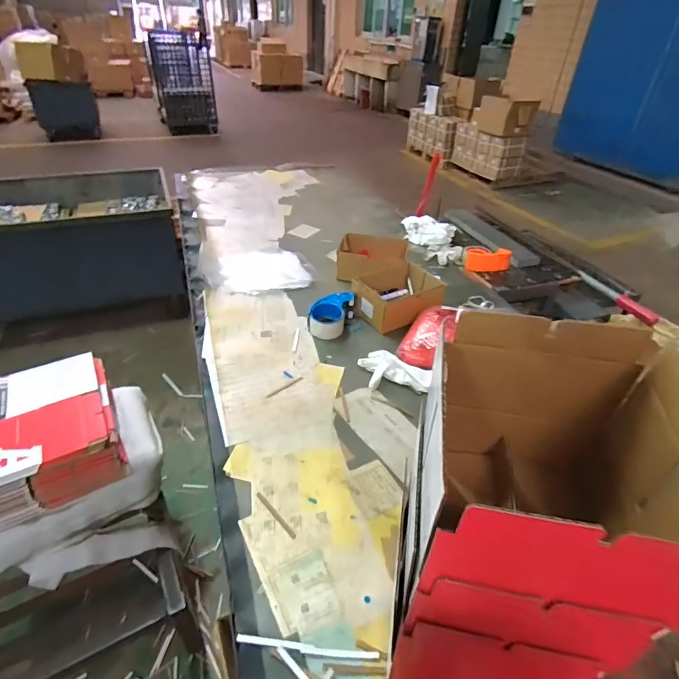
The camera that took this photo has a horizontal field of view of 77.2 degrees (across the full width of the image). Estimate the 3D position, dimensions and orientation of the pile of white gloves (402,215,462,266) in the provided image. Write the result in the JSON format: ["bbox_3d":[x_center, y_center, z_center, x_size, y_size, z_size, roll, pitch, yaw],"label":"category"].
[{"bbox_3d":[0.323,-0.354,1.479,0.186,0.057,0.279,4,38,1],"label":"pile of white gloves"}]

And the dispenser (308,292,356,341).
[{"bbox_3d":[-0.022,-0.066,1.069,0.090,0.065,0.134,14,39,14],"label":"dispenser"}]

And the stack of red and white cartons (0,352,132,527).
[{"bbox_3d":[-0.726,0.234,1.006,0.354,0.156,0.326,-17,42,-25],"label":"stack of red and white cartons"}]

